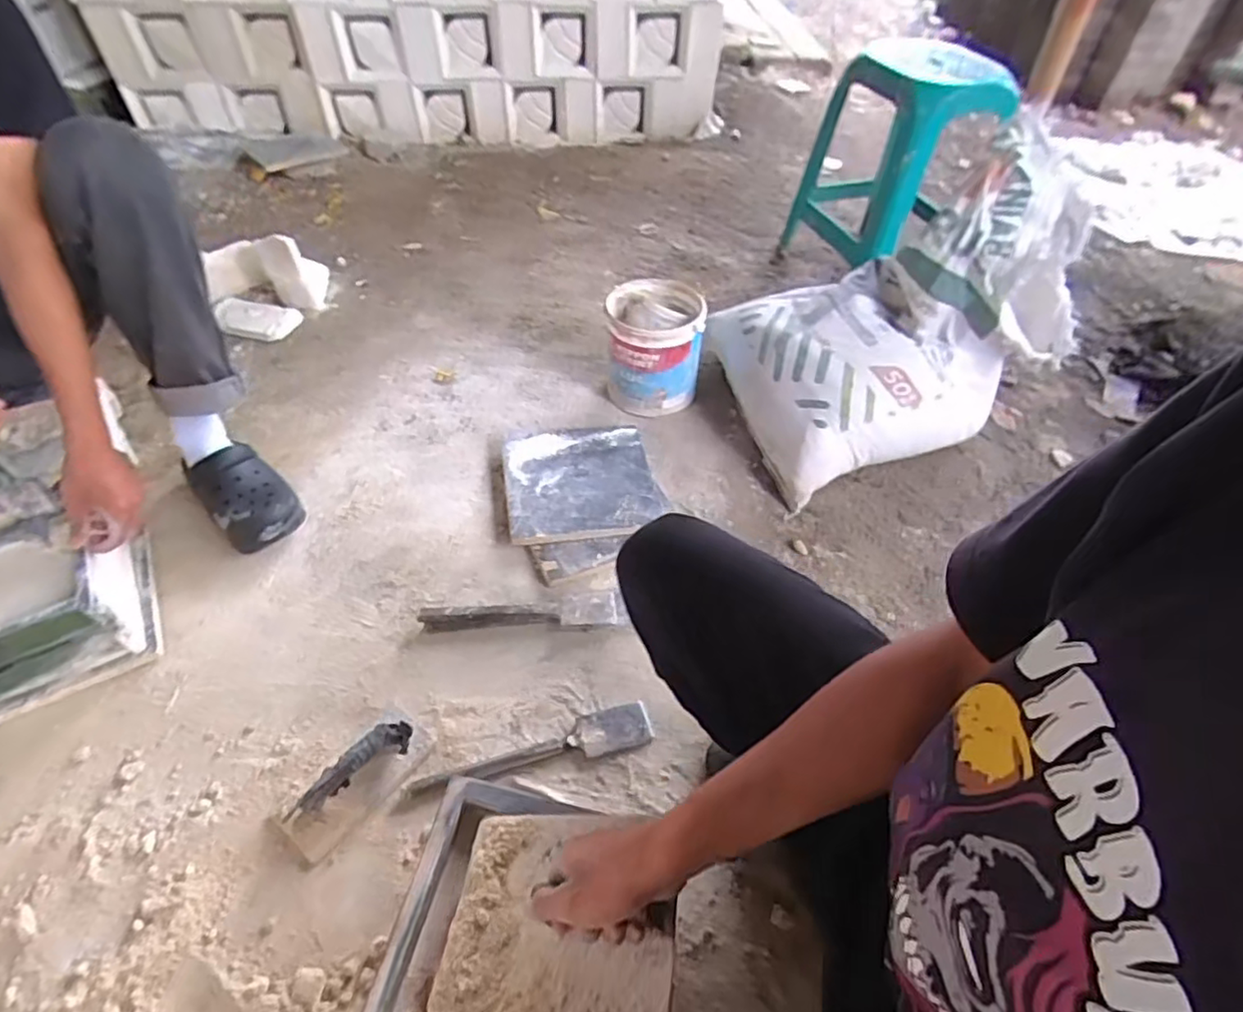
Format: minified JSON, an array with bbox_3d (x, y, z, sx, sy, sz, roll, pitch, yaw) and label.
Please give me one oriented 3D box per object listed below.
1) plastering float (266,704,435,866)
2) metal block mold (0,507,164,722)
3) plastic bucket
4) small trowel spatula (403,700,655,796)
[{"bbox_3d":[-0.323,0.321,0.756,0.085,0.061,0.188,29,54,22],"label":"plastering float"},{"bbox_3d":[-0.770,0.134,0.824,0.245,0.147,0.221,-22,55,-20],"label":"metal block mold"},{"bbox_3d":[0.061,-0.299,1.215,0.176,0.190,0.187,3,50,-2],"label":"plastic bucket"},{"bbox_3d":[-0.111,0.313,0.809,0.309,0.013,0.058,-12,52,-13],"label":"small trowel spatula"}]

